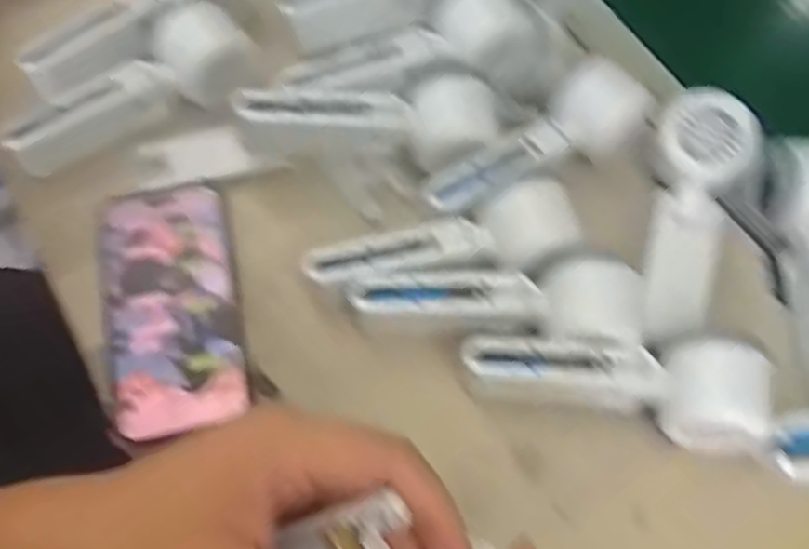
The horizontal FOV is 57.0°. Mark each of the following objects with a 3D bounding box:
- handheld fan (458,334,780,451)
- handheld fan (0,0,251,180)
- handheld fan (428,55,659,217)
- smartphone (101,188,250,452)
[{"bbox_3d":[0.118,0.055,0.420,0.166,0.043,0.057,11,65,3],"label":"handheld fan"},{"bbox_3d":[-0.183,-0.125,0.495,0.168,0.048,0.052,-26,68,-14],"label":"handheld fan"},{"bbox_3d":[0.084,-0.085,0.483,0.161,0.040,0.055,-29,69,-15],"label":"handheld fan"},{"bbox_3d":[-0.144,0.017,0.452,0.079,0.010,0.158,-11,66,-8],"label":"smartphone"}]

